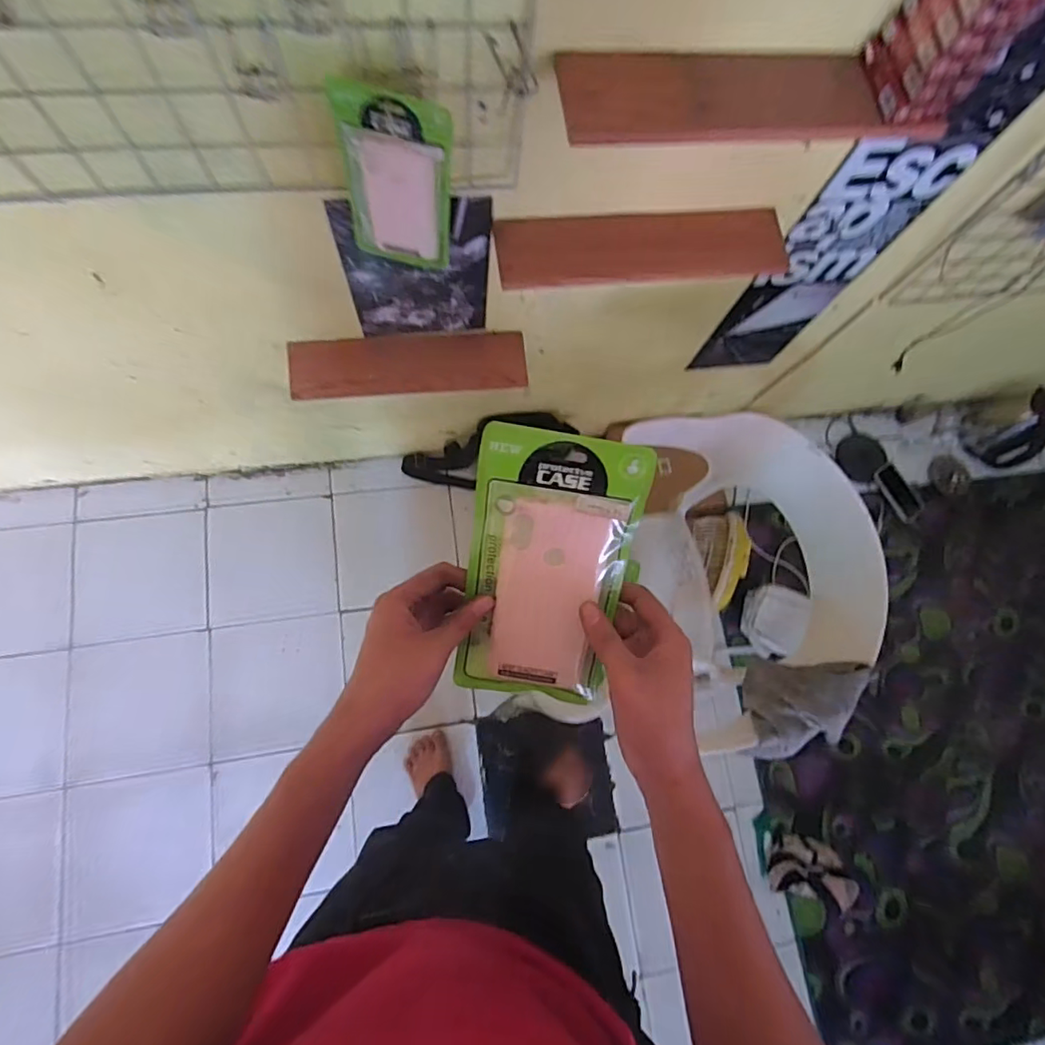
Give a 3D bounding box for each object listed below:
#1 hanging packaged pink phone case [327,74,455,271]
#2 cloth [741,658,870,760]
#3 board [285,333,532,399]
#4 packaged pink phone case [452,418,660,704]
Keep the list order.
[{"bbox_3d":[-0.132,-0.352,0.597,0.110,0.201,0.013,10,69,-5],"label":"hanging packaged pink phone case"},{"bbox_3d":[0.378,0.255,0.762,0.127,0.106,0.130,7,76,-5],"label":"cloth"},{"bbox_3d":[-0.192,-0.275,0.968,0.390,0.035,0.098,-6,91,-10],"label":"board"},{"bbox_3d":[0.017,0.039,0.397,0.111,0.009,0.207,9,112,1],"label":"packaged pink phone case"}]

